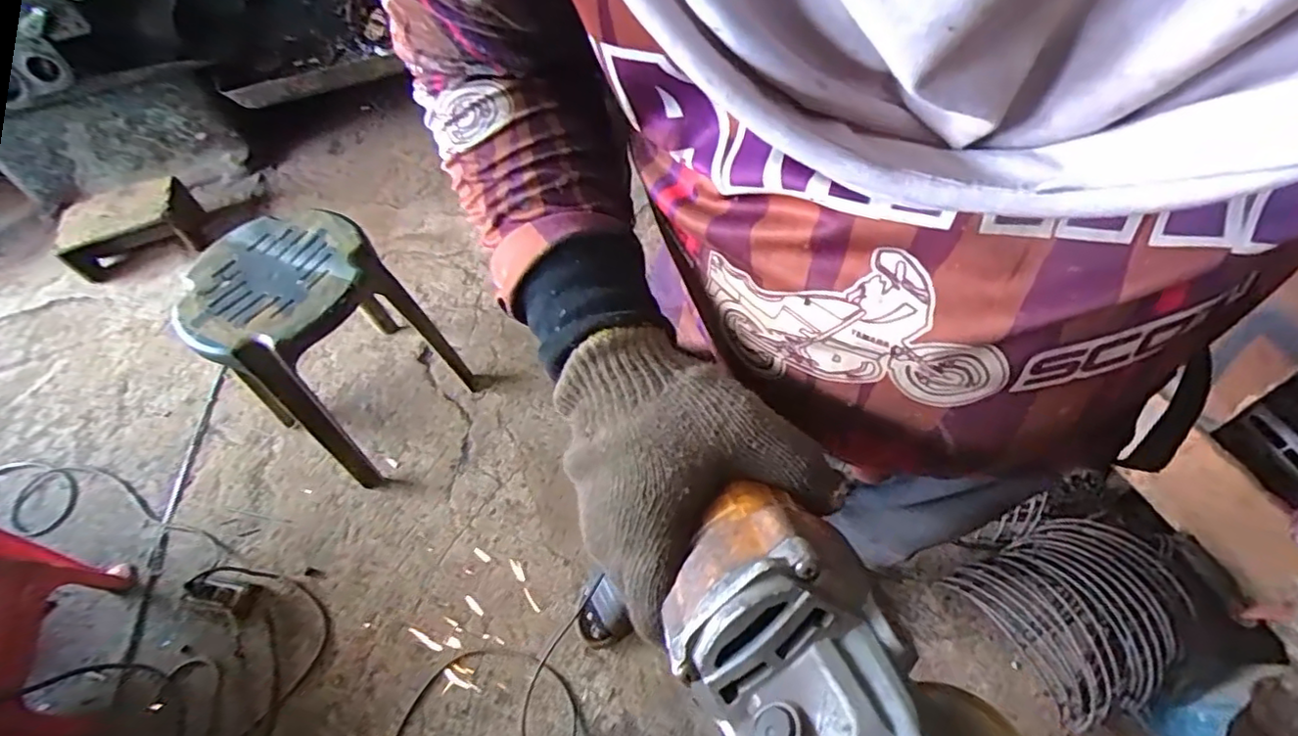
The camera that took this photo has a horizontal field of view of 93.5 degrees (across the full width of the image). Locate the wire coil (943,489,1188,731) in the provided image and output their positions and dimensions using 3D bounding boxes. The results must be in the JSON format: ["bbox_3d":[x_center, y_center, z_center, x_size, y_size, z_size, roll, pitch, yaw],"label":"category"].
[{"bbox_3d":[0.667,0.369,0.955,0.263,0.086,0.265,-40,49,8],"label":"wire coil"}]

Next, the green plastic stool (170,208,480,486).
[{"bbox_3d":[-0.646,-0.045,1.231,0.321,0.466,0.321,26,63,21],"label":"green plastic stool"}]

